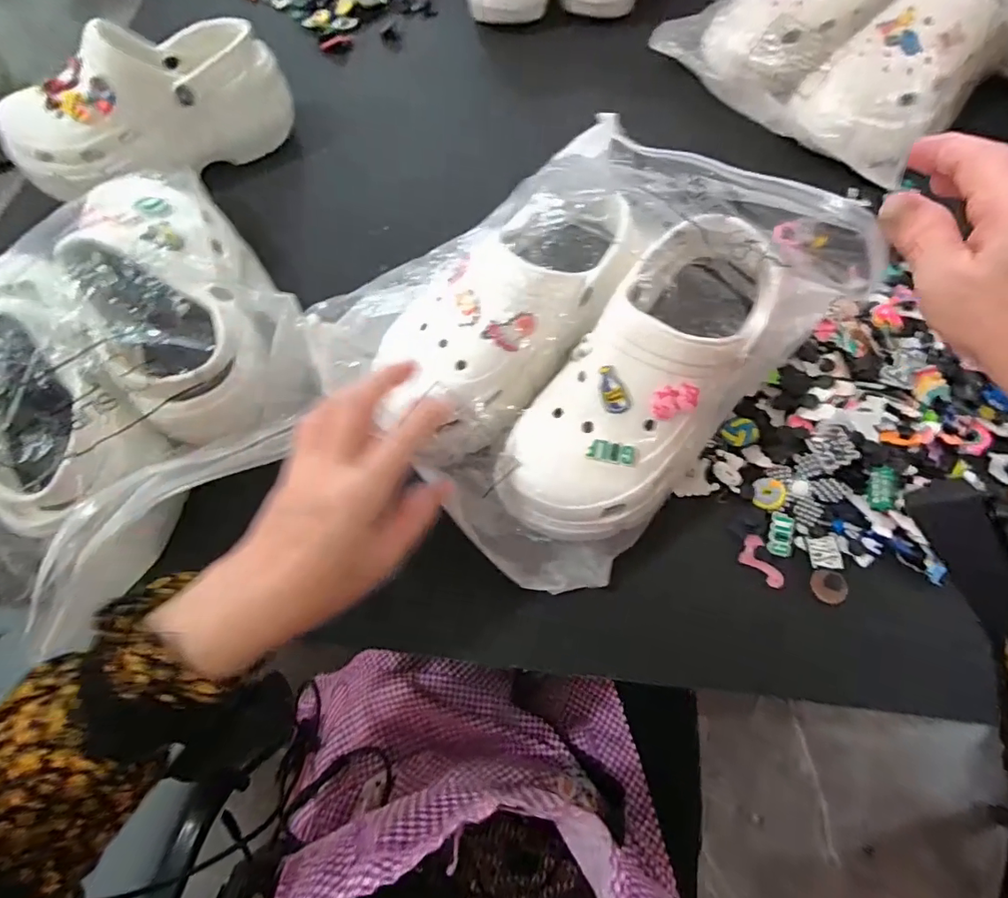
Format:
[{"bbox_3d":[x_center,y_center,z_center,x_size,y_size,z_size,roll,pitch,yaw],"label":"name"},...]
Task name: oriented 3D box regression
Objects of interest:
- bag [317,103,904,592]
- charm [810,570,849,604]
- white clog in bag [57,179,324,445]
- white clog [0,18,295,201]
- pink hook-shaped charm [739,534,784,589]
[{"bbox_3d":[0.059,-0.095,0.350,0.241,0.149,0.306,41,72,15],"label":"bag"},{"bbox_3d":[0.229,0.097,0.357,0.025,0.007,0.023,0,67,-1],"label":"charm"},{"bbox_3d":[-0.239,-0.116,0.380,0.116,0.096,0.247,-33,71,-14],"label":"white clog in bag"},{"bbox_3d":[-0.324,-0.313,0.468,0.245,0.100,0.084,-33,71,-14],"label":"white clog"},{"bbox_3d":[0.183,0.082,0.363,0.020,0.008,0.039,-19,69,-9],"label":"pink hook-shaped charm"}]

